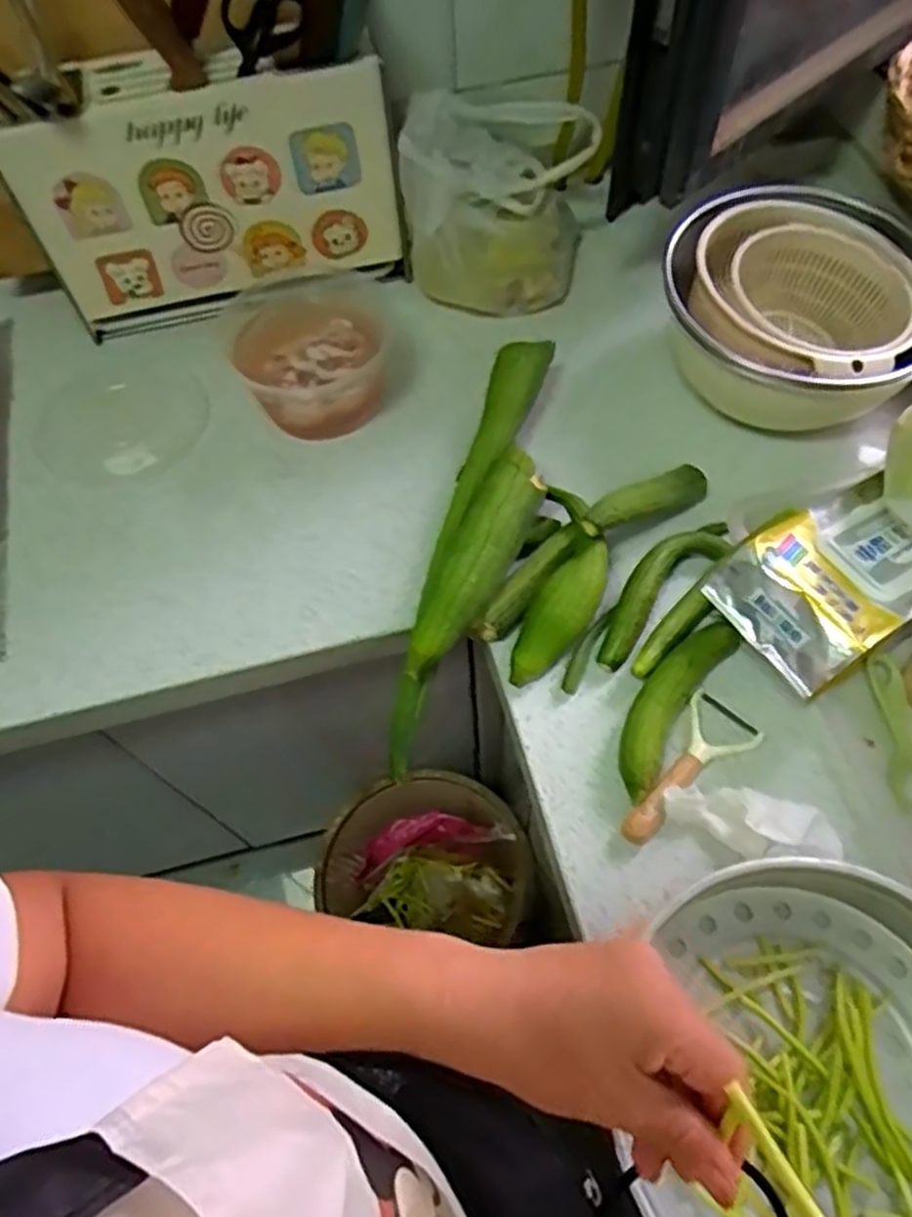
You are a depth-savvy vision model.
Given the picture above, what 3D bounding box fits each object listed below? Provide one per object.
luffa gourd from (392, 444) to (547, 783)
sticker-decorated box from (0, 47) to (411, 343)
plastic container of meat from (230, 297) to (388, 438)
[{"bbox_3d":[-0.002,-0.004,0.643,0.056,0.067,0.292,23,80,16],"label":"luffa gourd"},{"bbox_3d":[-0.241,-0.404,0.792,0.357,0.238,0.081,-11,61,-2],"label":"sticker-decorated box"},{"bbox_3d":[-0.143,-0.243,0.789,0.139,0.079,0.147,-2,61,3],"label":"plastic container of meat"}]

